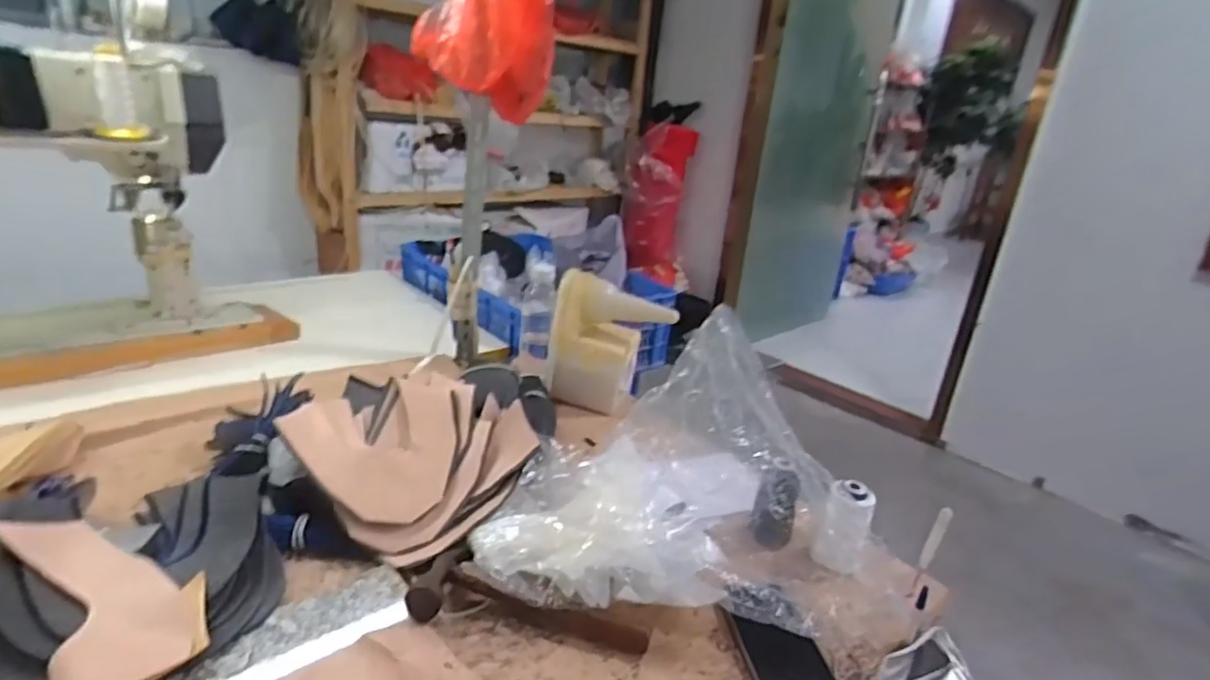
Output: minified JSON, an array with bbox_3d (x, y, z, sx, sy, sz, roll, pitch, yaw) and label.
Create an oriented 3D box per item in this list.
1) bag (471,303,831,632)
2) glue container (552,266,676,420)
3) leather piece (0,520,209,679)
[{"bbox_3d":[0.056,0.121,0.669,0.326,0.276,0.208,7,21,0],"label":"bag"},{"bbox_3d":[0.010,0.009,0.998,0.183,0.190,0.067,10,21,9],"label":"glue container"},{"bbox_3d":[-0.409,0.206,0.521,0.181,0.025,0.107,35,32,24],"label":"leather piece"}]

